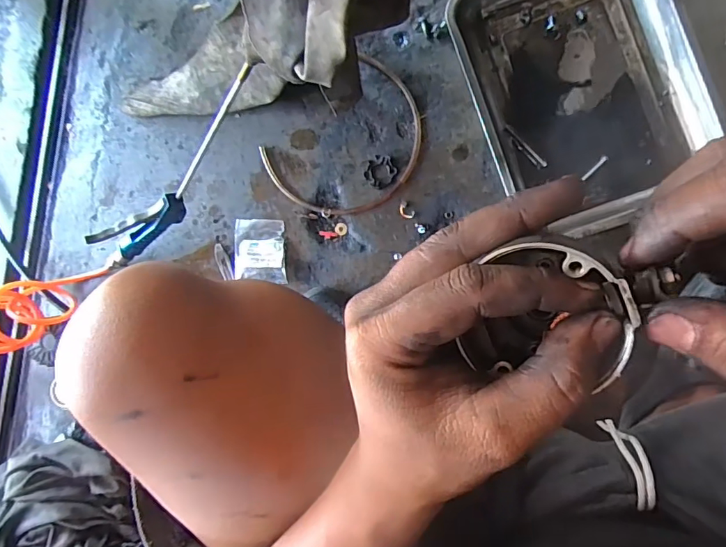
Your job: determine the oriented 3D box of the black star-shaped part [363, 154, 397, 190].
[{"bbox_3d":[0.023,-0.137,0.641,0.041,0.004,0.041,-30,86,8],"label":"black star-shaped part"}]

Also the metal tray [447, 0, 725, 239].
[{"bbox_3d":[0.269,-0.229,0.590,0.250,0.039,0.338,-18,87,9],"label":"metal tray"}]

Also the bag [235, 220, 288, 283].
[{"bbox_3d":[-0.144,-0.032,0.662,0.071,0.019,0.090,-4,90,9],"label":"bag"}]

